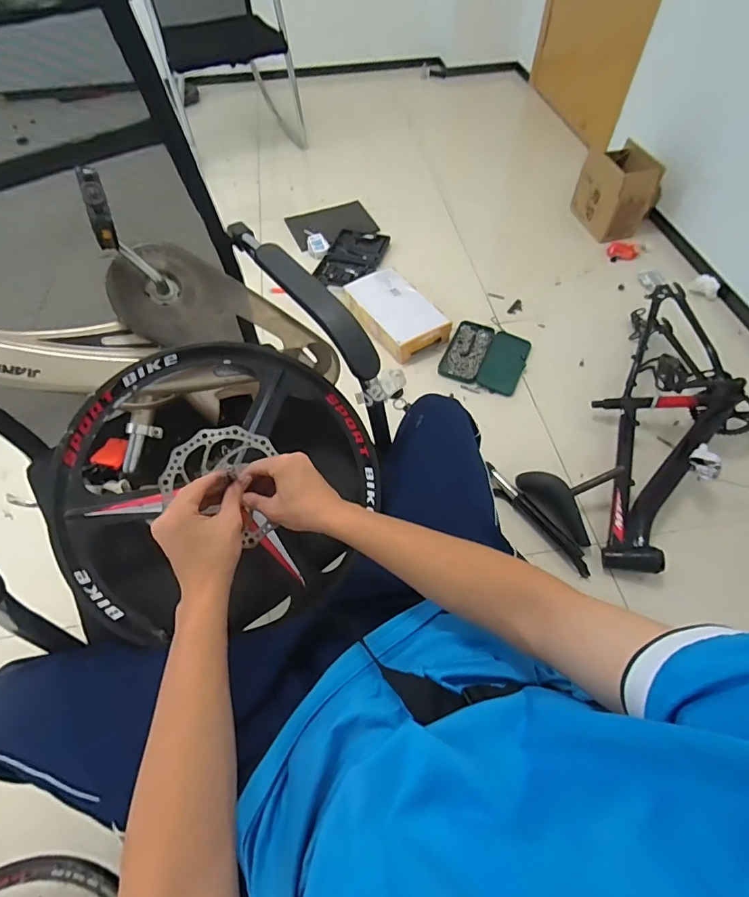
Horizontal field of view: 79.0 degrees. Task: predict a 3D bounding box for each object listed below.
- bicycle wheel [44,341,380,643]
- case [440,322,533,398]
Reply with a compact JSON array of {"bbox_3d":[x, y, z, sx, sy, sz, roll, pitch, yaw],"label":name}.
[{"bbox_3d":[-0.190,0.034,0.595,0.401,0.059,0.362,-3,81,-16],"label":"bicycle wheel"},{"bbox_3d":[0.356,-0.297,1.454,0.246,0.032,0.261,22,60,13],"label":"case"}]

